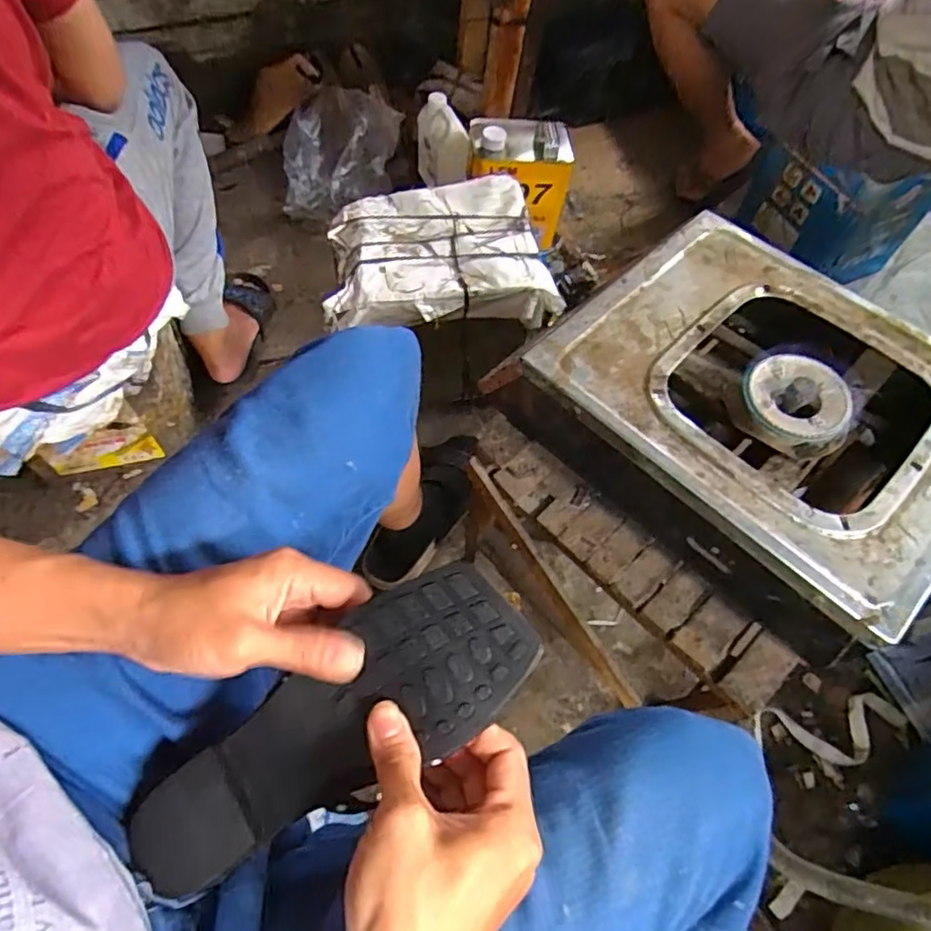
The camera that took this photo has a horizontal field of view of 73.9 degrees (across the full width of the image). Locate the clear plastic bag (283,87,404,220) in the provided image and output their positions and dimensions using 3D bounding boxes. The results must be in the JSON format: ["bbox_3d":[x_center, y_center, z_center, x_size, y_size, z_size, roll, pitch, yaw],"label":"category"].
[{"bbox_3d":[-0.258,-0.630,1.248,0.224,0.116,0.239,8,61,1],"label":"clear plastic bag"}]

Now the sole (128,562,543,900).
[{"bbox_3d":[-0.072,0.139,0.330,0.230,0.032,0.081,-35,66,4],"label":"sole"}]

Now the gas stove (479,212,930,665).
[{"bbox_3d":[0.252,-0.053,0.554,0.291,0.104,0.351,-40,70,-22],"label":"gas stove"}]

